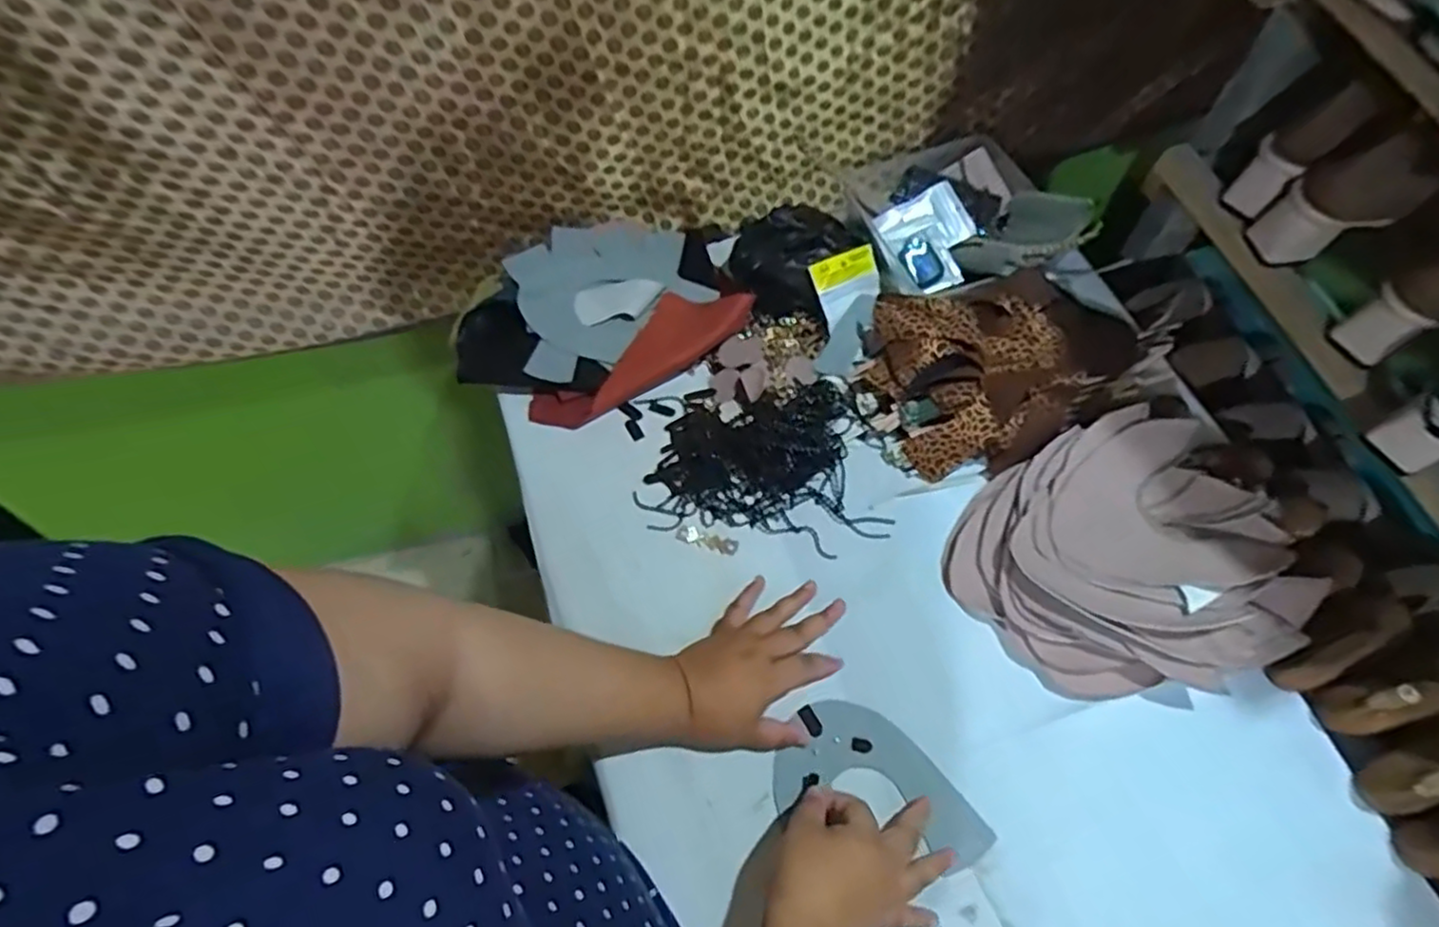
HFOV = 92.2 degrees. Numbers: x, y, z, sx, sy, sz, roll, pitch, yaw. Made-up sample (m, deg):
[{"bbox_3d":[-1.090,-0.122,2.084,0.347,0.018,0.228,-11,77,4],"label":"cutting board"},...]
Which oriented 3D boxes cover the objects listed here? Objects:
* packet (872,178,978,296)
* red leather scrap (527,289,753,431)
[{"bbox_3d":[0.237,-0.249,0.769,0.095,0.022,0.108,-33,87,-2],"label":"packet"},{"bbox_3d":[-0.090,-0.121,0.739,0.247,0.046,0.083,-30,65,-11],"label":"red leather scrap"}]

